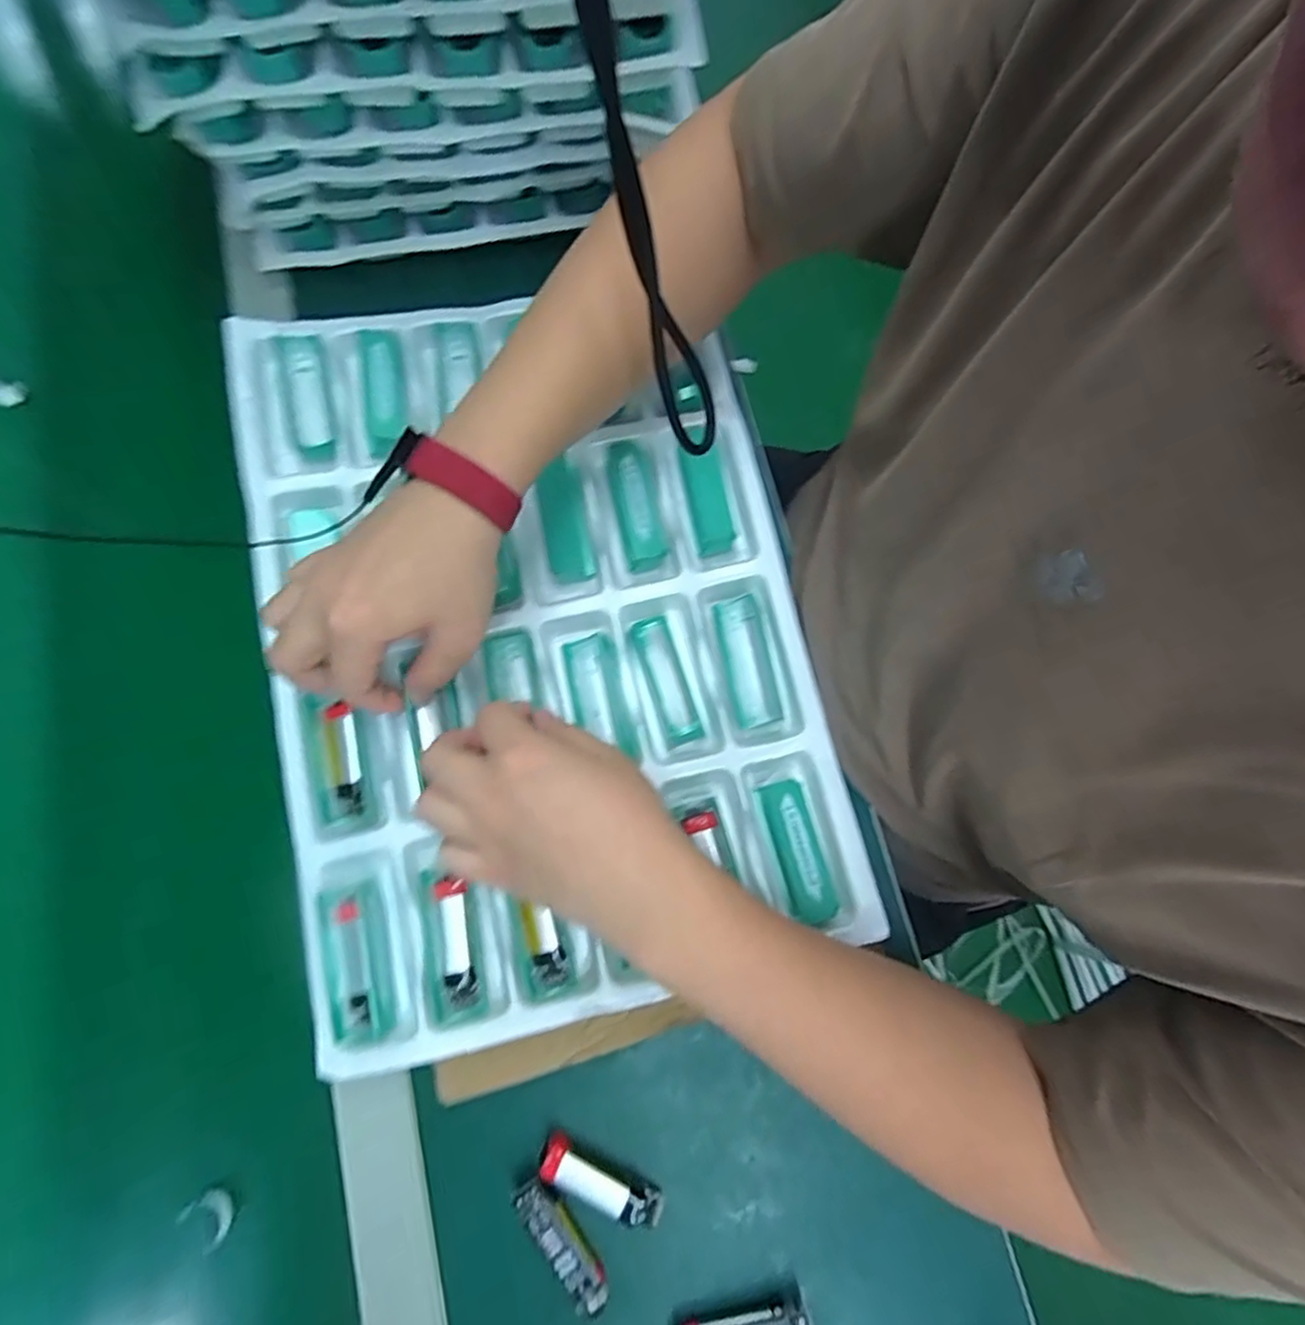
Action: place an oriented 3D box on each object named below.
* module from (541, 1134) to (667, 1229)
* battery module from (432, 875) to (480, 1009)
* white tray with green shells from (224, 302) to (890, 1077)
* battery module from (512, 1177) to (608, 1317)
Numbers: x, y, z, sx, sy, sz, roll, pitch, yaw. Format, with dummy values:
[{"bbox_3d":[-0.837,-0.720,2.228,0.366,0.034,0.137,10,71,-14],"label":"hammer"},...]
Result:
[{"bbox_3d":[-0.028,0.277,0.354,0.068,0.020,0.022,30,77,4],"label":"module"},{"bbox_3d":[-0.108,0.153,0.369,0.016,0.009,0.065,-10,77,-5],"label":"battery module"},{"bbox_3d":[-0.073,-0.029,0.420,0.314,0.031,0.453,-12,78,-4],"label":"white tray with green shells"},{"bbox_3d":[-0.046,0.298,0.343,0.019,0.011,0.067,-32,80,-9],"label":"battery module"}]

